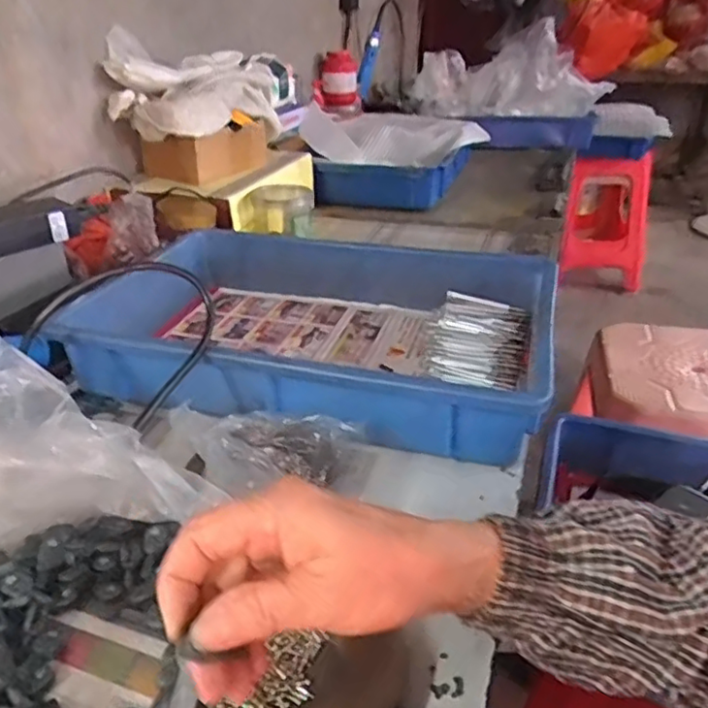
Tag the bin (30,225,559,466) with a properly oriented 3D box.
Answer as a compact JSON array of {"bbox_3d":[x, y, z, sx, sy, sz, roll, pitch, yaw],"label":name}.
[{"bbox_3d":[-0.041,-0.035,0.638,0.445,0.096,0.299,8,31,15],"label":"bin"}]

